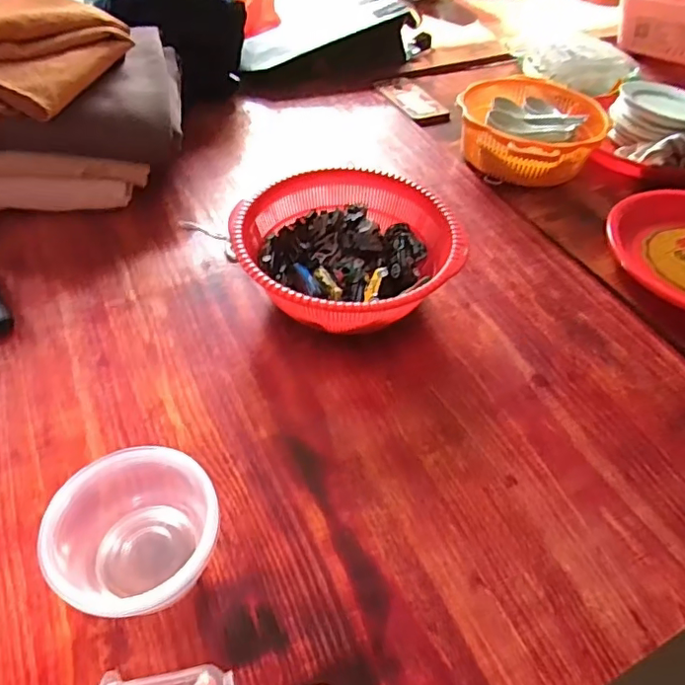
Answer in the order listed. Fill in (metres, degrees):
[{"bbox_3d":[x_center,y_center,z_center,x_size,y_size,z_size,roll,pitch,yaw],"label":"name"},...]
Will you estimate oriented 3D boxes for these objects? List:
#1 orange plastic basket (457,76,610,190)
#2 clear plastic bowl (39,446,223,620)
[{"bbox_3d":[0.288,-0.320,0.844,0.209,0.073,0.232,-14,51,-15],"label":"orange plastic basket"},{"bbox_3d":[-0.149,0.145,0.412,0.113,0.080,0.111,1,49,-2],"label":"clear plastic bowl"}]

